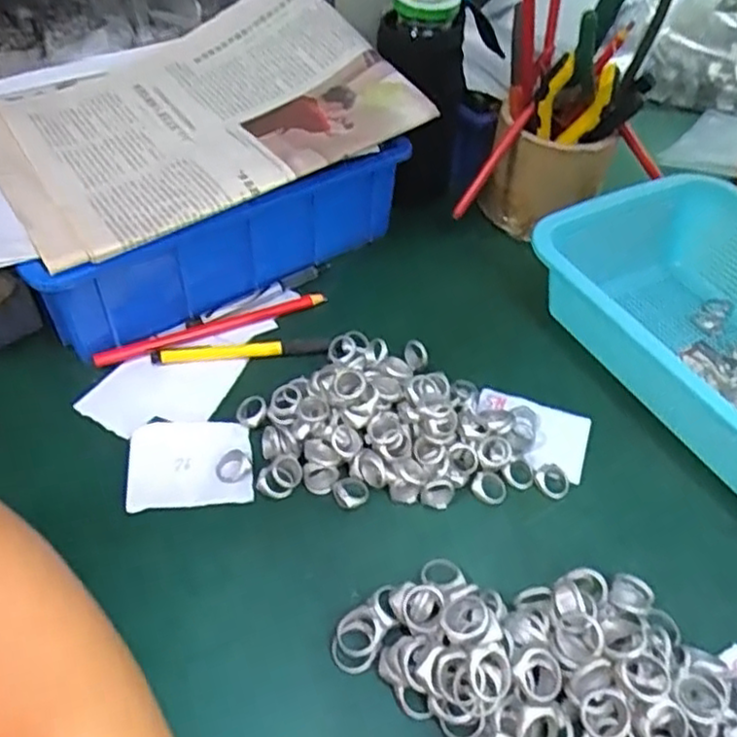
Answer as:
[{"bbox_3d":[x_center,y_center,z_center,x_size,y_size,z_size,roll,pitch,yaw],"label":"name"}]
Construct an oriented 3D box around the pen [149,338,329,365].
[{"bbox_3d":[-0.089,-0.013,0.471,0.121,0.009,0.012,-3,48,-6],"label":"pen"}]

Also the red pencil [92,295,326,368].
[{"bbox_3d":[-0.112,-0.030,0.483,0.166,0.009,0.013,-18,51,-19],"label":"red pencil"}]

